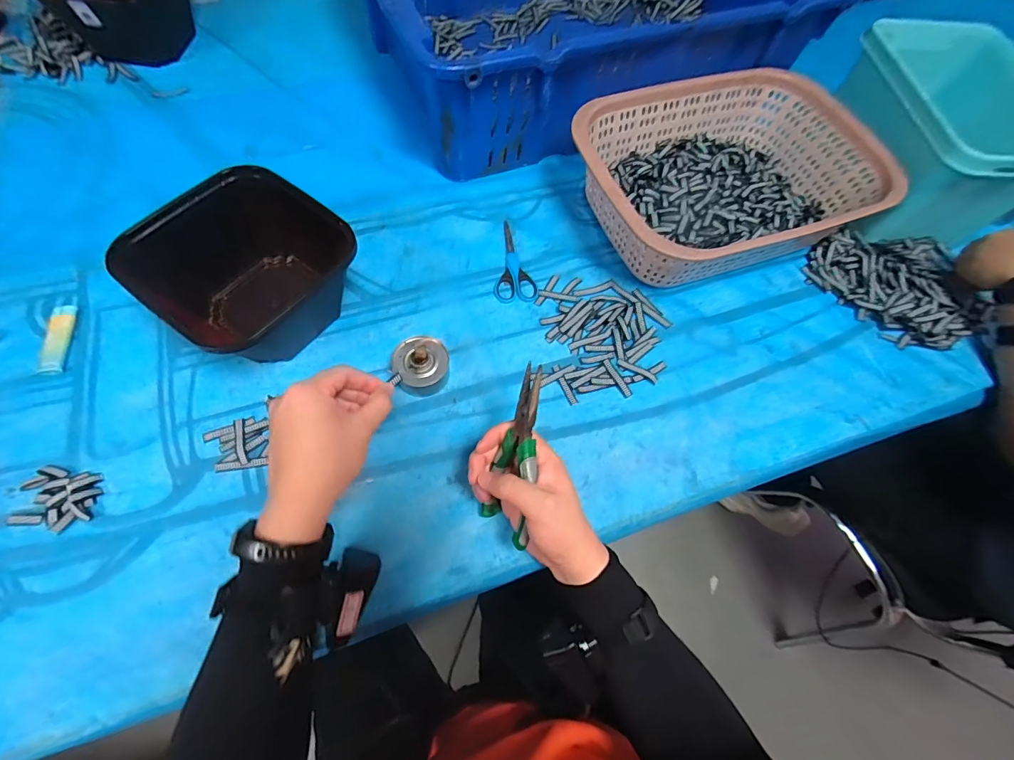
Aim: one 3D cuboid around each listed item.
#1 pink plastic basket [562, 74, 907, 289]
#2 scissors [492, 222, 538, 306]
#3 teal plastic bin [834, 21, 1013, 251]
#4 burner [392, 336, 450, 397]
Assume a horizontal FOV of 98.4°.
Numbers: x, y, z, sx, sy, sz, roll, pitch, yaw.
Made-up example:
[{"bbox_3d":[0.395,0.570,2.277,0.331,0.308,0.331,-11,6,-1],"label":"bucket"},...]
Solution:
[{"bbox_3d":[0.270,-0.270,0.581,0.367,0.104,0.278,-12,67,-9],"label":"pink plastic basket"},{"bbox_3d":[0.013,-0.153,0.570,0.053,0.008,0.120,3,66,-2],"label":"scissors"},{"bbox_3d":[0.577,-0.322,0.589,0.203,0.171,0.278,5,64,-4],"label":"teal plastic bin"},{"bbox_3d":[-0.094,-0.017,0.481,0.058,0.045,0.057,1,66,-2],"label":"burner"}]

